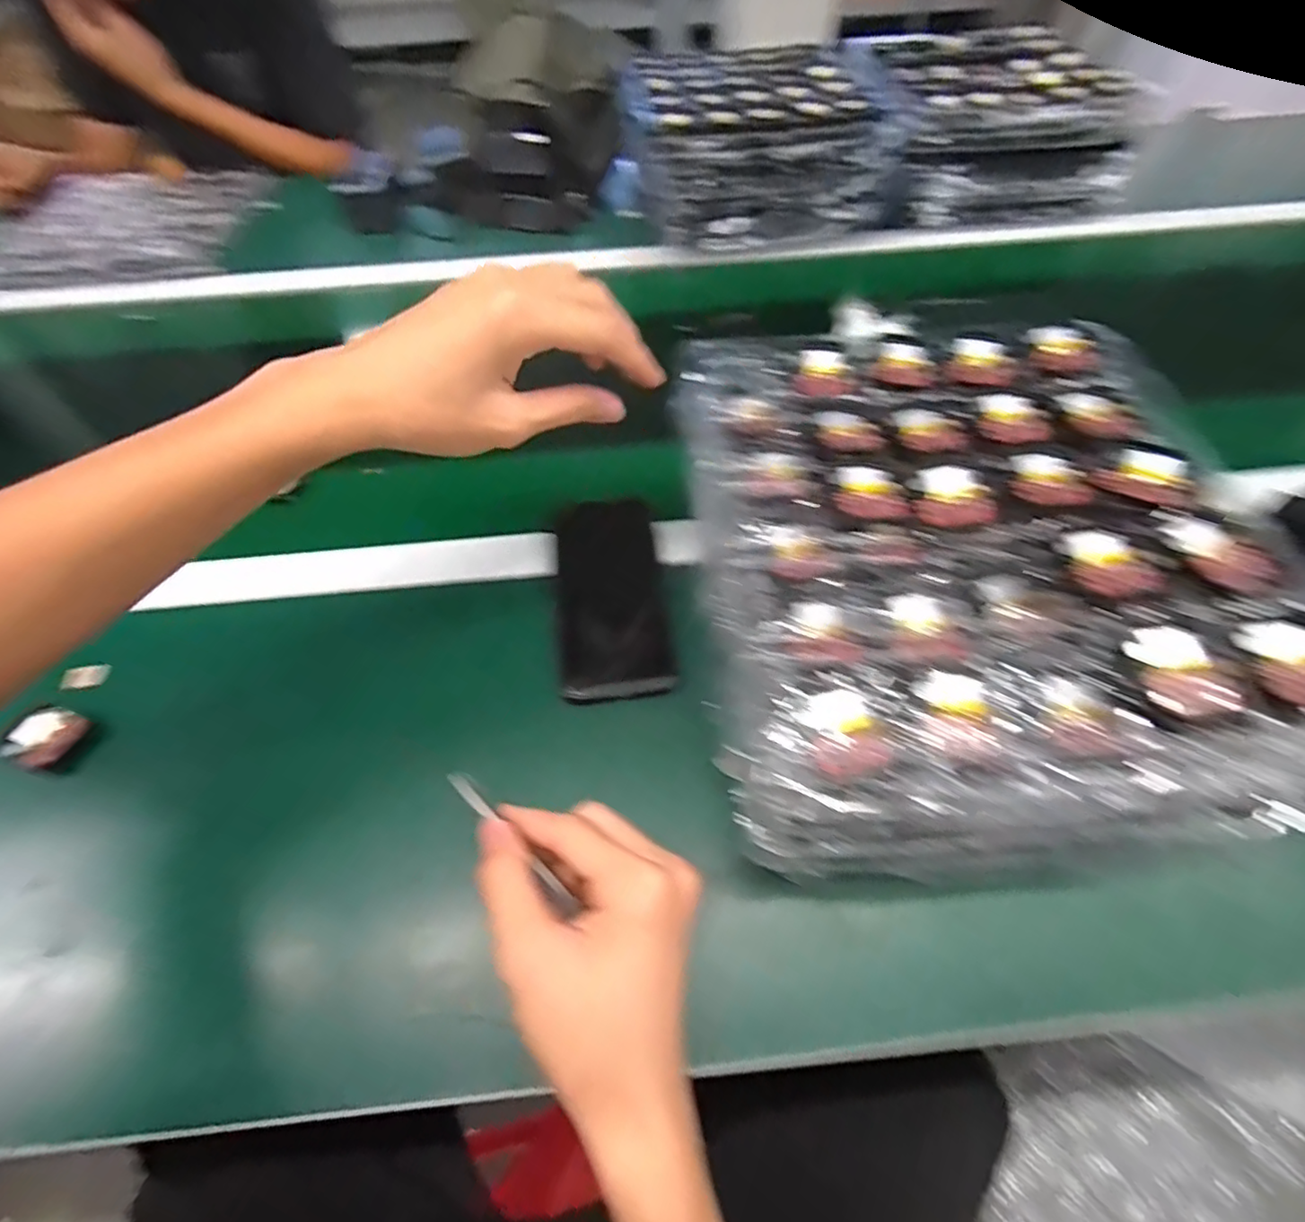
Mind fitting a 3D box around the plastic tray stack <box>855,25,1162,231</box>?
[{"bbox_3d":[0.408,-0.624,0.778,0.299,0.114,0.288,0,55,1],"label":"plastic tray stack"}]

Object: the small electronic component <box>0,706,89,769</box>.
[{"bbox_3d":[-0.372,0.079,0.376,0.043,0.012,0.035,15,57,11],"label":"small electronic component"}]

